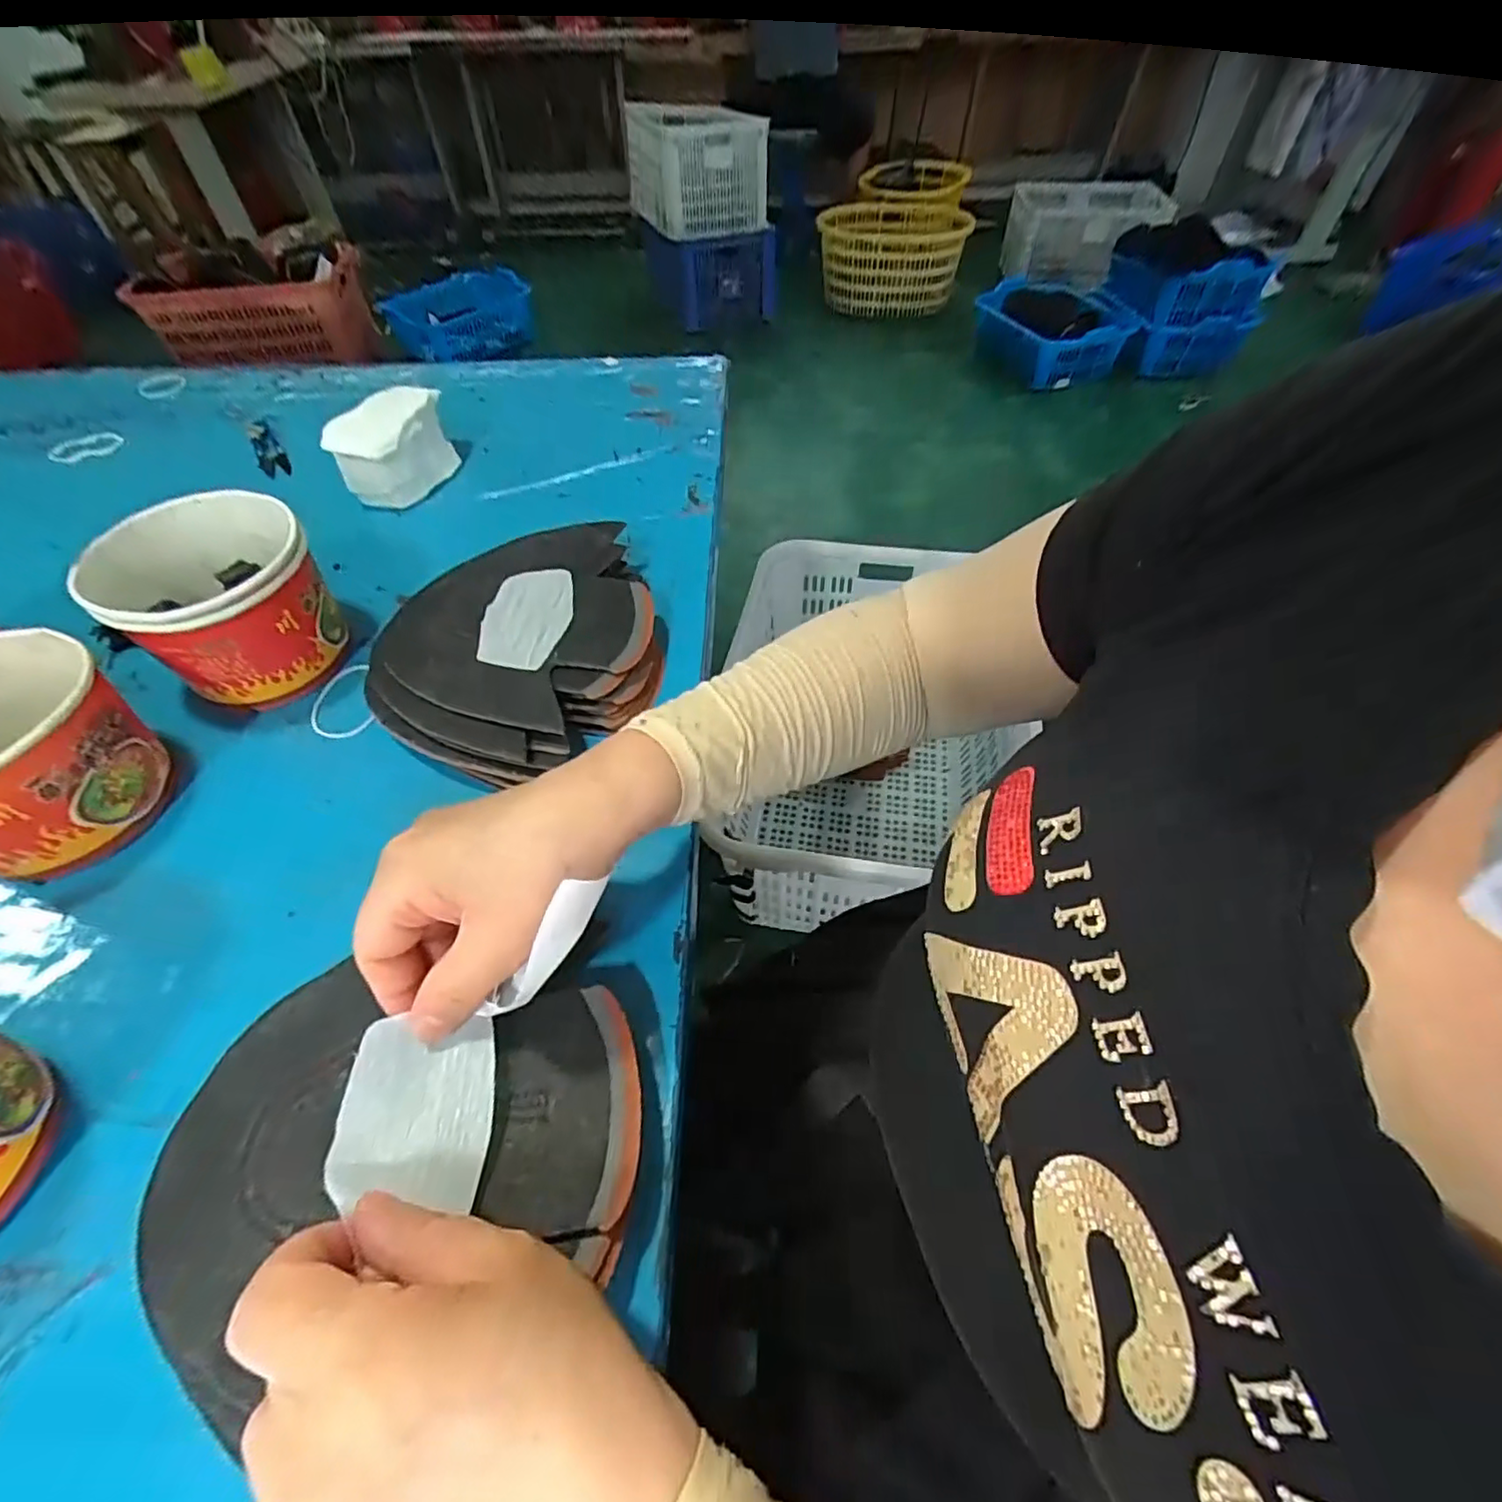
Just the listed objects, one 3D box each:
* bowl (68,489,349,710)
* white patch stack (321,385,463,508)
[{"bbox_3d":[-0.322,-0.089,0.411,0.108,0.092,0.104,-35,59,-22],"label":"bowl"},{"bbox_3d":[-0.297,-0.255,0.549,0.052,0.070,0.100,6,53,7],"label":"white patch stack"}]

